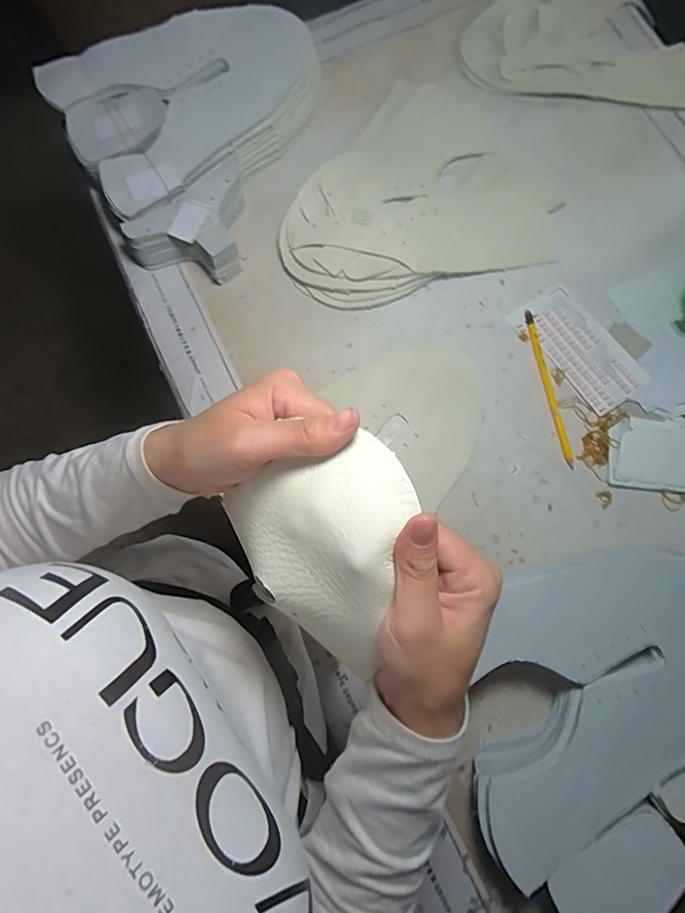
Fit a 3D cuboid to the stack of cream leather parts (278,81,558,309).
[{"bbox_3d":[0.073,-0.309,0.550,0.313,0.037,0.252,-16,79,-3],"label":"stack of cream leather parts"}]

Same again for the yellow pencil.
[{"bbox_3d":[0.221,-0.074,0.527,0.009,0.005,0.176,-10,79,-2],"label":"yellow pencil"}]

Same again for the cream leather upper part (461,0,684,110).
[{"bbox_3d":[0.301,-0.520,0.598,0.282,0.013,0.195,11,79,2],"label":"cream leather upper part"}]

